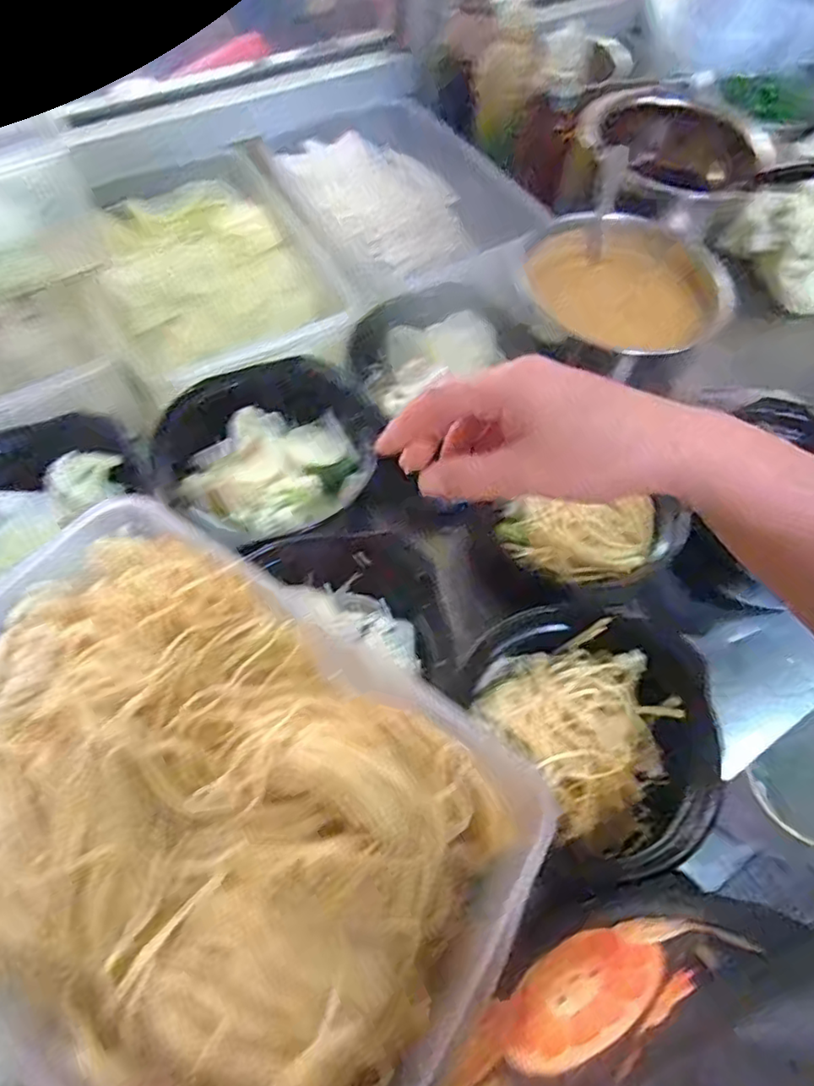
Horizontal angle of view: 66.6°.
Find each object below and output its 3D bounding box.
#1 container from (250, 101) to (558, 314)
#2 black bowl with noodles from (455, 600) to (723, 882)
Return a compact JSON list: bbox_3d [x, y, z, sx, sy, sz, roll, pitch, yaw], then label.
[{"bbox_3d":[-0.017,-0.382,0.713,0.245,0.084,0.286,-26,66,-17],"label":"container"},{"bbox_3d":[0.140,0.124,0.434,0.158,0.061,0.177,-26,66,-17],"label":"black bowl with noodles"}]

